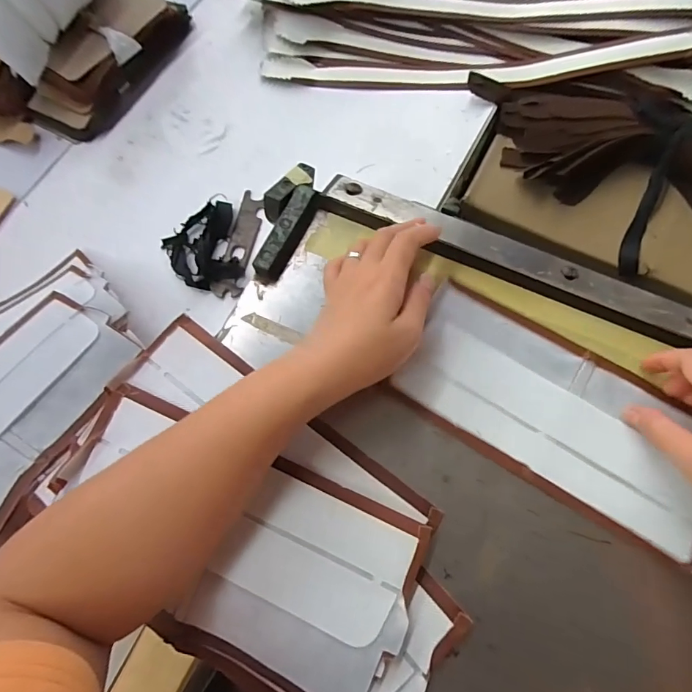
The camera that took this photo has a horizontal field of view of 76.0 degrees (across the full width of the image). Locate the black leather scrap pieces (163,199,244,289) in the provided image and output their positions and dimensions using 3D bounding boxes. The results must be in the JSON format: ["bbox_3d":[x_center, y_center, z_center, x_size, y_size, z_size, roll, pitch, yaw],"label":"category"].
[{"bbox_3d":[-0.153,-0.109,0.485,0.081,0.015,0.089,-24,74,-7],"label":"black leather scrap pieces"}]

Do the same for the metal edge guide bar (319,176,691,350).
[{"bbox_3d":[0.265,-0.008,0.321,0.607,0.013,0.042,24,74,7],"label":"metal edge guide bar"}]

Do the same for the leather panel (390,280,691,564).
[{"bbox_3d":[0.149,0.046,0.311,0.222,0.009,0.106,37,76,10],"label":"leather panel"}]

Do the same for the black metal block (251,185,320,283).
[{"bbox_3d":[-0.045,-0.090,0.349,0.019,0.016,0.083,24,74,7],"label":"black metal block"}]

